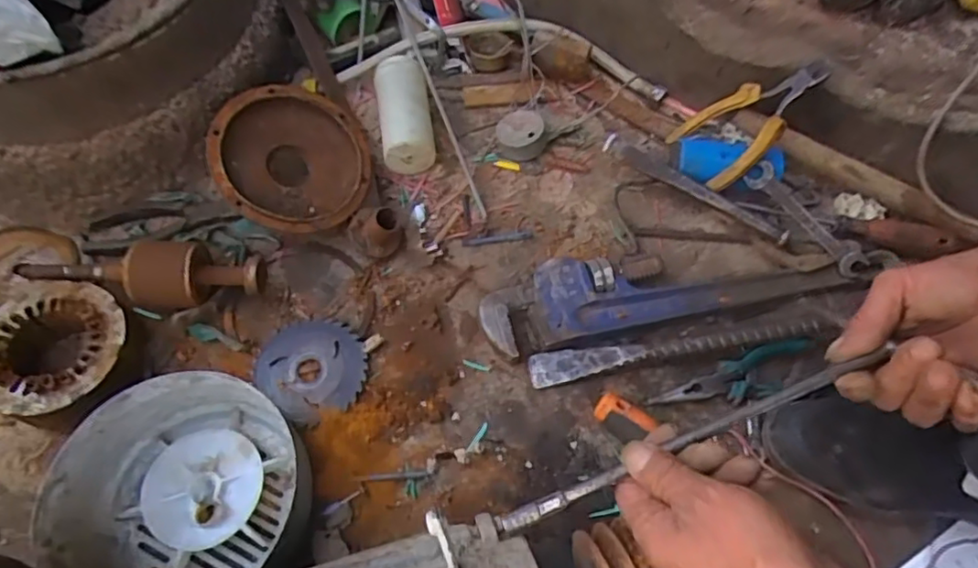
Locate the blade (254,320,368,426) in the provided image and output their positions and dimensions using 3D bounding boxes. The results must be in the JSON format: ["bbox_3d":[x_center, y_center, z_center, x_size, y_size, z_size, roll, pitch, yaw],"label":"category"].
[{"bbox_3d":[-0.157,0.072,0.546,0.087,0.008,0.098,-42,68,-17],"label":"blade"}]

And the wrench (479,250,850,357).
[{"bbox_3d":[0.160,0.001,0.584,0.336,0.034,0.077,-11,64,-8],"label":"wrench"}]

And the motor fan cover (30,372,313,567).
[{"bbox_3d":[-0.231,0.154,0.465,0.170,0.073,0.149,-25,67,-15],"label":"motor fan cover"}]

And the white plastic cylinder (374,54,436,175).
[{"bbox_3d":[-0.091,-0.186,0.661,0.055,0.047,0.133,-8,63,-7],"label":"white plastic cylinder"}]

